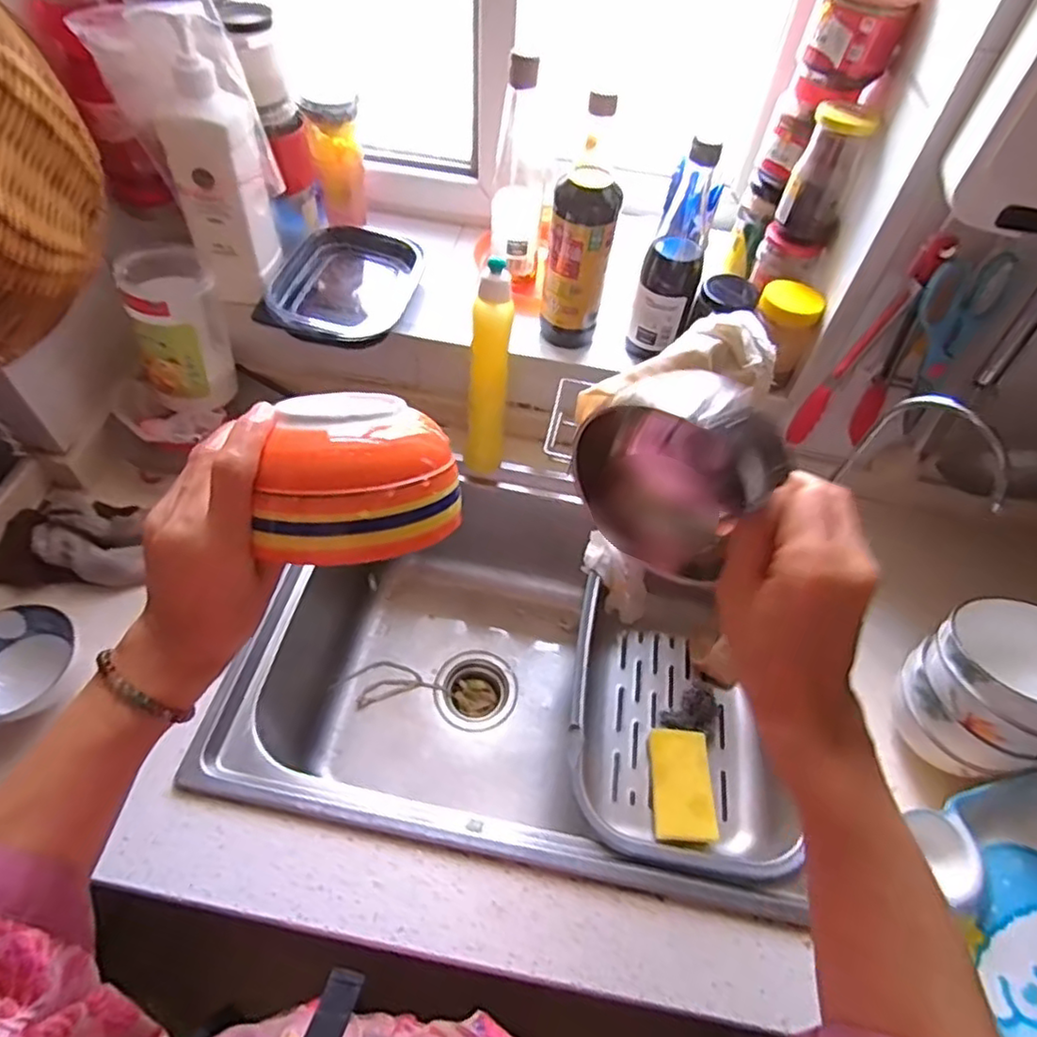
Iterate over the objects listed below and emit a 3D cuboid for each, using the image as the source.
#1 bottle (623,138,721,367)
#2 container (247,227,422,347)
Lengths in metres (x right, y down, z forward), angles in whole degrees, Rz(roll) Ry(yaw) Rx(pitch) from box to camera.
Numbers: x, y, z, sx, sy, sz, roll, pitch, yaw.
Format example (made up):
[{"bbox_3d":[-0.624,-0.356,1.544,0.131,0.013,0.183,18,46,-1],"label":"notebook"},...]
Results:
[{"bbox_3d":[0.171,-0.280,0.705,0.063,0.215,0.061,16,54,7],"label":"bottle"},{"bbox_3d":[-0.219,-0.290,0.808,0.155,0.052,0.175,10,54,3],"label":"container"}]

